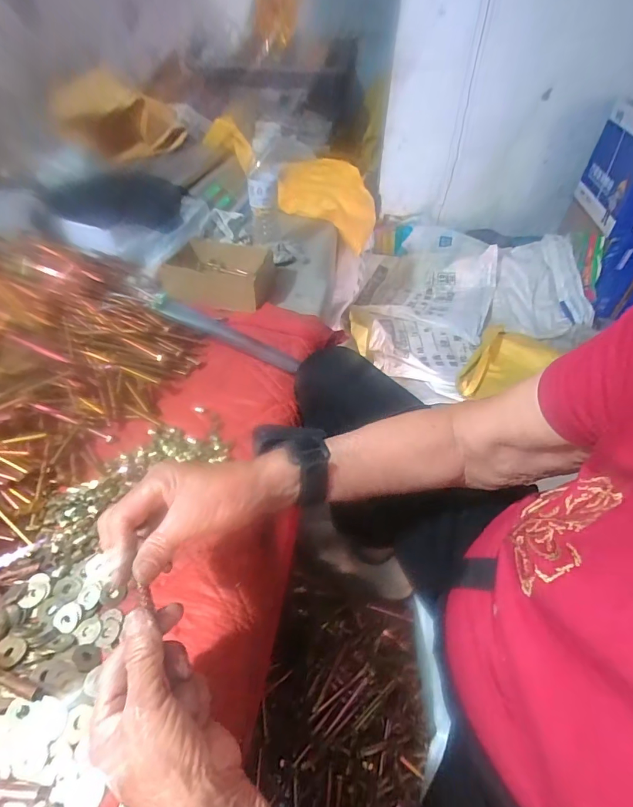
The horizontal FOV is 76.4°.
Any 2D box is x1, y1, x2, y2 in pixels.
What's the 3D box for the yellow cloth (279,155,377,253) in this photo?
[{"bbox_3d":[0.027,-0.591,1.211,0.291,0.167,0.237,8,44,7],"label":"yellow cloth"}]

